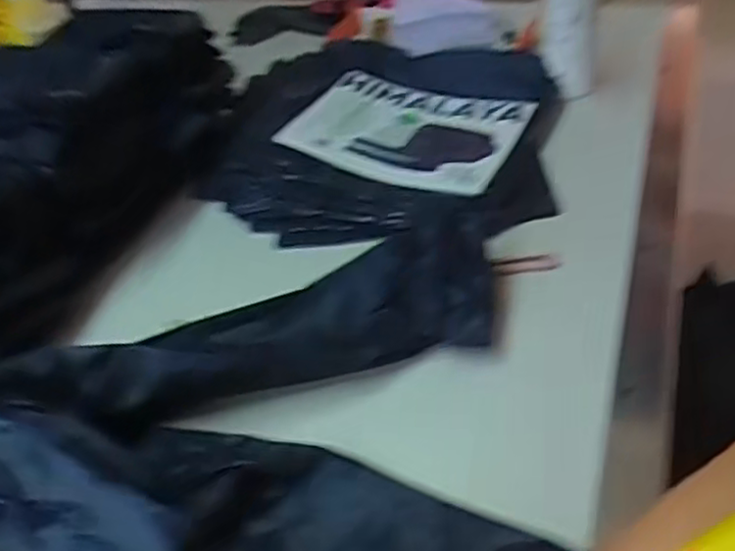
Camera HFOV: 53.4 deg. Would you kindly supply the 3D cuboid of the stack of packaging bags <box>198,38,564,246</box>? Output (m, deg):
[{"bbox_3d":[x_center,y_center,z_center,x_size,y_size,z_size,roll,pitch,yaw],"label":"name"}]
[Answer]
[{"bbox_3d":[0.040,-0.233,1.061,0.457,0.054,0.514,5,37,12],"label":"stack of packaging bags"}]

